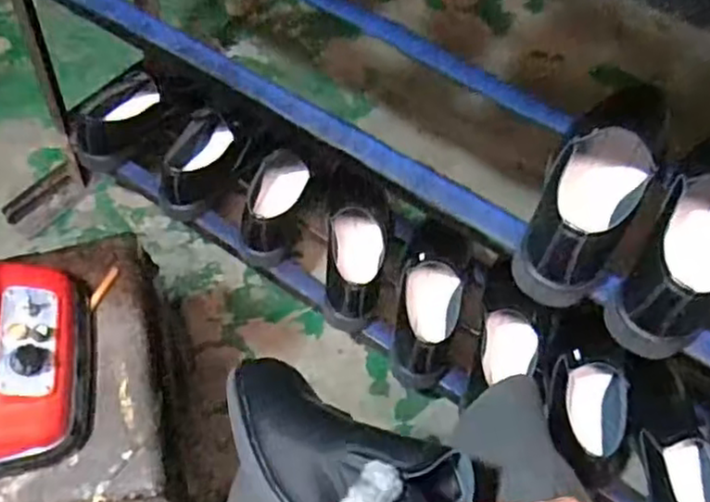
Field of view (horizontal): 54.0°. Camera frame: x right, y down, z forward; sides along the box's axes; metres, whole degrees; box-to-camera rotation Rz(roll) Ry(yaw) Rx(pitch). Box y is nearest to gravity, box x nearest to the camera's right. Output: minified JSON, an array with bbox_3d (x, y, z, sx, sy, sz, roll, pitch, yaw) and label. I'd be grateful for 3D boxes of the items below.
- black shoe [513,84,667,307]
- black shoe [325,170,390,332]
[{"bbox_3d":[0.234,-0.070,0.655,0.095,0.081,0.265,27,58,13],"label":"black shoe"},{"bbox_3d":[-0.002,0.012,0.953,0.074,0.082,0.218,2,56,-4],"label":"black shoe"}]

